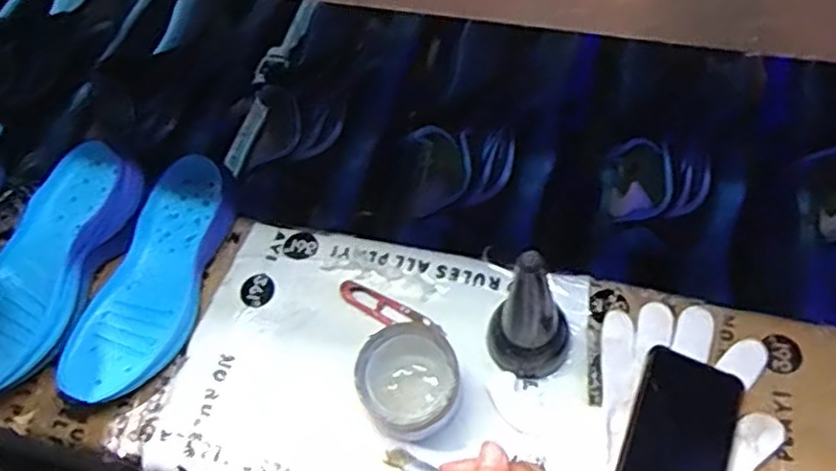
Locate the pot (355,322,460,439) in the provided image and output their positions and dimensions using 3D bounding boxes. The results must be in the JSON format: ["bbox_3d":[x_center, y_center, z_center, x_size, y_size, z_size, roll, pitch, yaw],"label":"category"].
[{"bbox_3d":[-0.006,0.120,0.576,0.081,0.046,0.082,-3,62,5],"label":"pot"}]

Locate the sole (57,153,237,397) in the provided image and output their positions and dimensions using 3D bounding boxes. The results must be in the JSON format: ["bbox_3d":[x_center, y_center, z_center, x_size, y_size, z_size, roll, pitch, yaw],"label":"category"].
[{"bbox_3d":[-0.245,0.038,0.657,0.092,0.045,0.238,16,65,14],"label":"sole"}]

